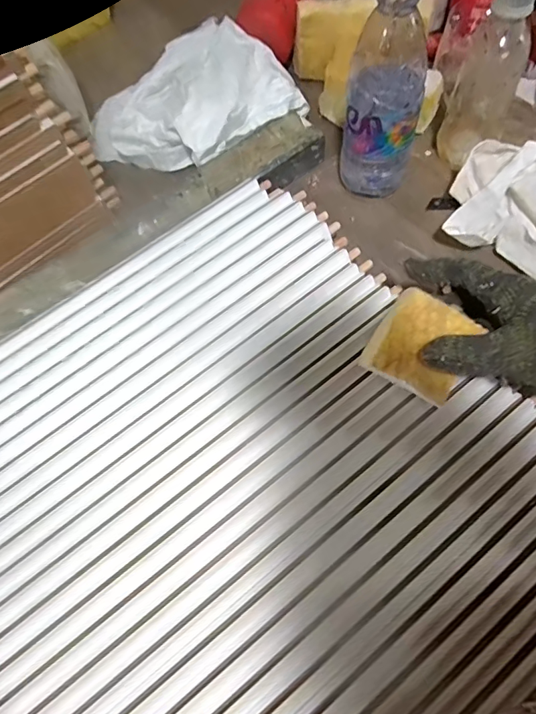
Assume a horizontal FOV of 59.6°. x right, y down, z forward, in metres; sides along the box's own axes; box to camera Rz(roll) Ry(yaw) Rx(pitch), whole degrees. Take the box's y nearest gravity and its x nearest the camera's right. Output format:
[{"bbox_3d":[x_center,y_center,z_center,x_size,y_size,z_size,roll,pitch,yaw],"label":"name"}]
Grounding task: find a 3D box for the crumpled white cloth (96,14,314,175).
[{"bbox_3d":[-0.087,-0.288,0.537,0.238,0.076,0.163,-31,65,-8],"label":"crumpled white cloth"}]

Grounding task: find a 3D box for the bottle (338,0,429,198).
[{"bbox_3d":[0.105,-0.228,0.423,0.065,0.188,0.058,15,67,13],"label":"bottle"}]

